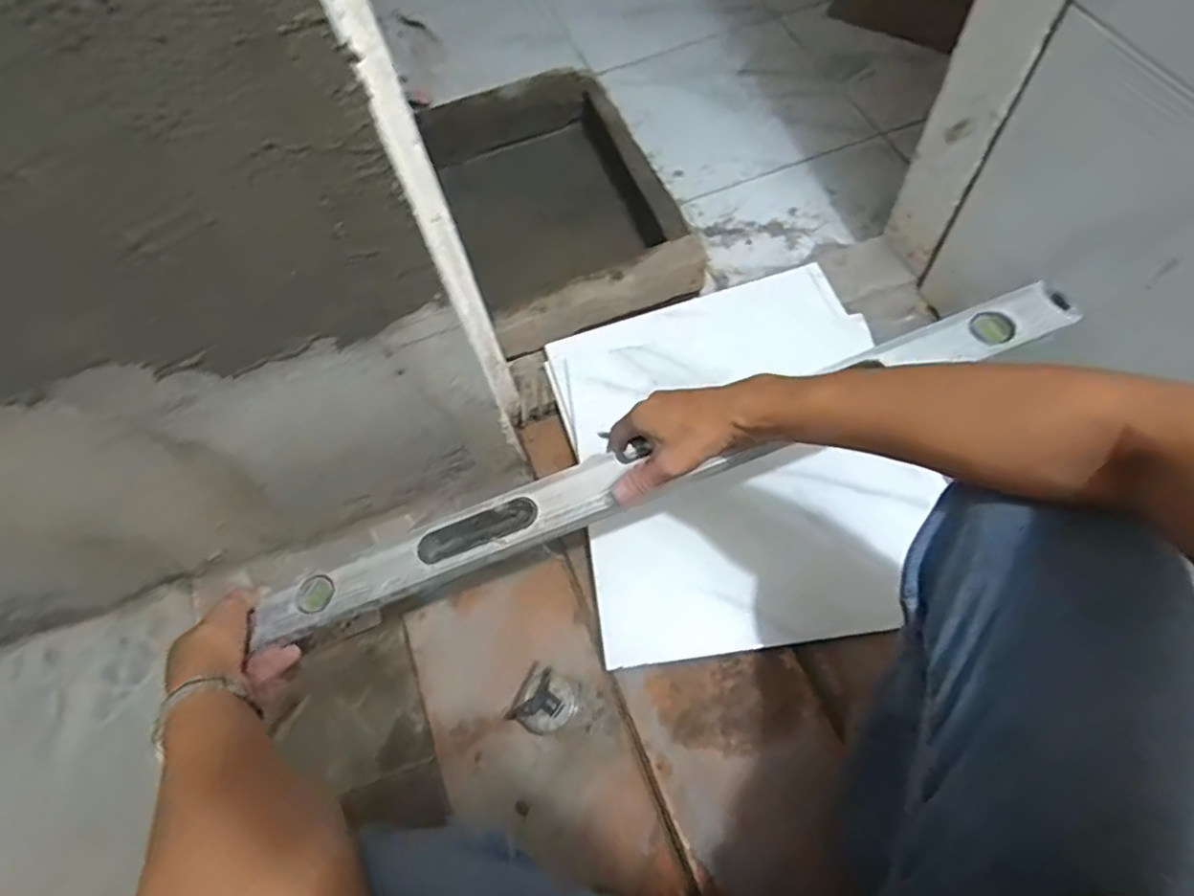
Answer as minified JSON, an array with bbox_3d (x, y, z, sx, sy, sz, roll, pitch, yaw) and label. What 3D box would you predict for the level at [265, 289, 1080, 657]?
[{"bbox_3d":[0.052,0.011,0.559,0.744,0.024,0.062,-22,63,1],"label":"level"}]

